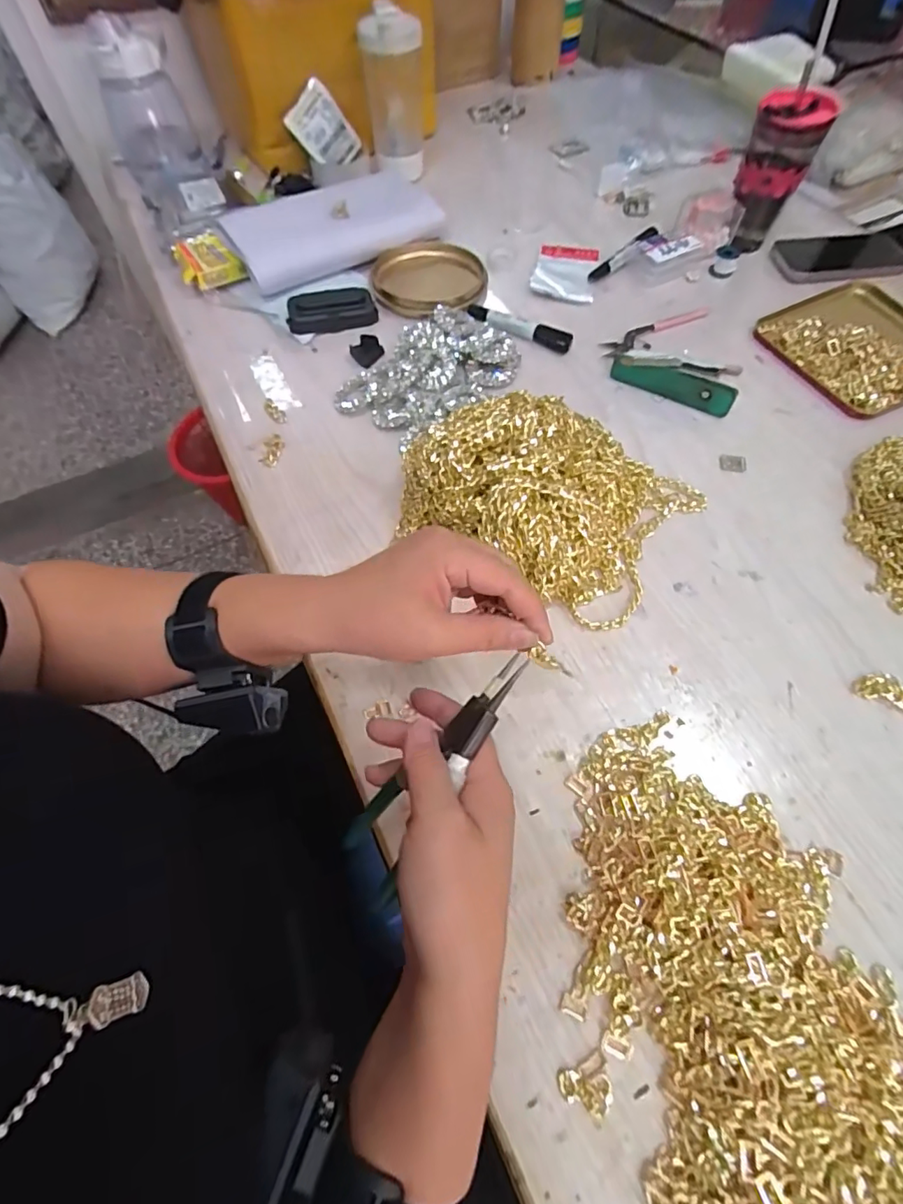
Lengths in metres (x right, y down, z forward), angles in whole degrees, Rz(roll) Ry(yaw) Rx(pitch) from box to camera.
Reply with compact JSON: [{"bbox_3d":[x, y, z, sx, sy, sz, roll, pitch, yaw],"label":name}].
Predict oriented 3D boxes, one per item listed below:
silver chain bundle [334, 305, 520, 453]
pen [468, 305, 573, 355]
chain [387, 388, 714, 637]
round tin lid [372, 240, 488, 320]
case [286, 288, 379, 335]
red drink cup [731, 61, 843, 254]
[{"bbox_3d":[-0.029,-0.260,0.597,0.190,0.029,0.128,-40,68,-17],"label":"silver chain bundle"},{"bbox_3d":[0.080,-0.332,0.636,0.135,0.020,0.023,25,66,14],"label":"pen"},{"bbox_3d":[0.091,-0.108,0.482,0.255,0.086,0.204,24,66,14],"label":"chain"},{"bbox_3d":[-0.028,-0.422,0.687,0.143,0.020,0.147,0,62,1],"label":"round tin lid"},{"bbox_3d":[-0.147,-0.357,0.648,0.106,0.028,0.045,-10,63,-3],"label":"case"},{"bbox_3d":[0.401,-0.538,0.660,0.081,0.146,0.078,28,66,15],"label":"red drink cup"}]

